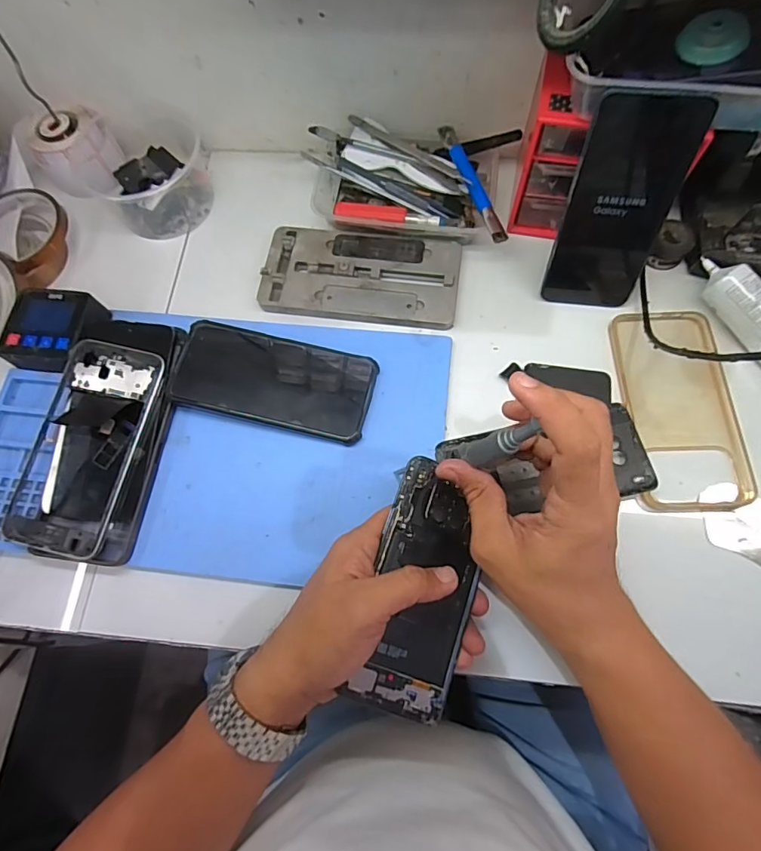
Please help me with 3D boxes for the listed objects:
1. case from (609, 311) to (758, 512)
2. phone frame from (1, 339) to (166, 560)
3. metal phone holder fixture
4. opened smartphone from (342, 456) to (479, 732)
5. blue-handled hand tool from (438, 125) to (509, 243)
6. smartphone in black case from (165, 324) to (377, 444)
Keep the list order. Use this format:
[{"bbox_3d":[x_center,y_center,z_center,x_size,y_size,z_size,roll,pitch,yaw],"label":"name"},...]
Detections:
[{"bbox_3d":[0.243,-0.017,0.393,0.083,0.012,0.171,-1,71,2],"label":"case"},{"bbox_3d":[-0.233,0.014,0.380,0.080,0.011,0.167,15,79,4],"label":"phone frame"},{"bbox_3d":[-0.018,-0.138,0.448,0.178,0.017,0.094,6,72,4],"label":"metal phone holder fixture"},{"bbox_3d":[0.029,0.106,0.321,0.069,0.005,0.156,21,73,-8],"label":"opened smartphone"},{"bbox_3d":[0.083,-0.223,0.436,0.015,0.008,0.138,-18,72,-4],"label":"blue-handled hand tool"},{"bbox_3d":[-0.088,-0.038,0.404,0.160,0.018,0.077,13,72,6],"label":"smartphone in black case"}]

